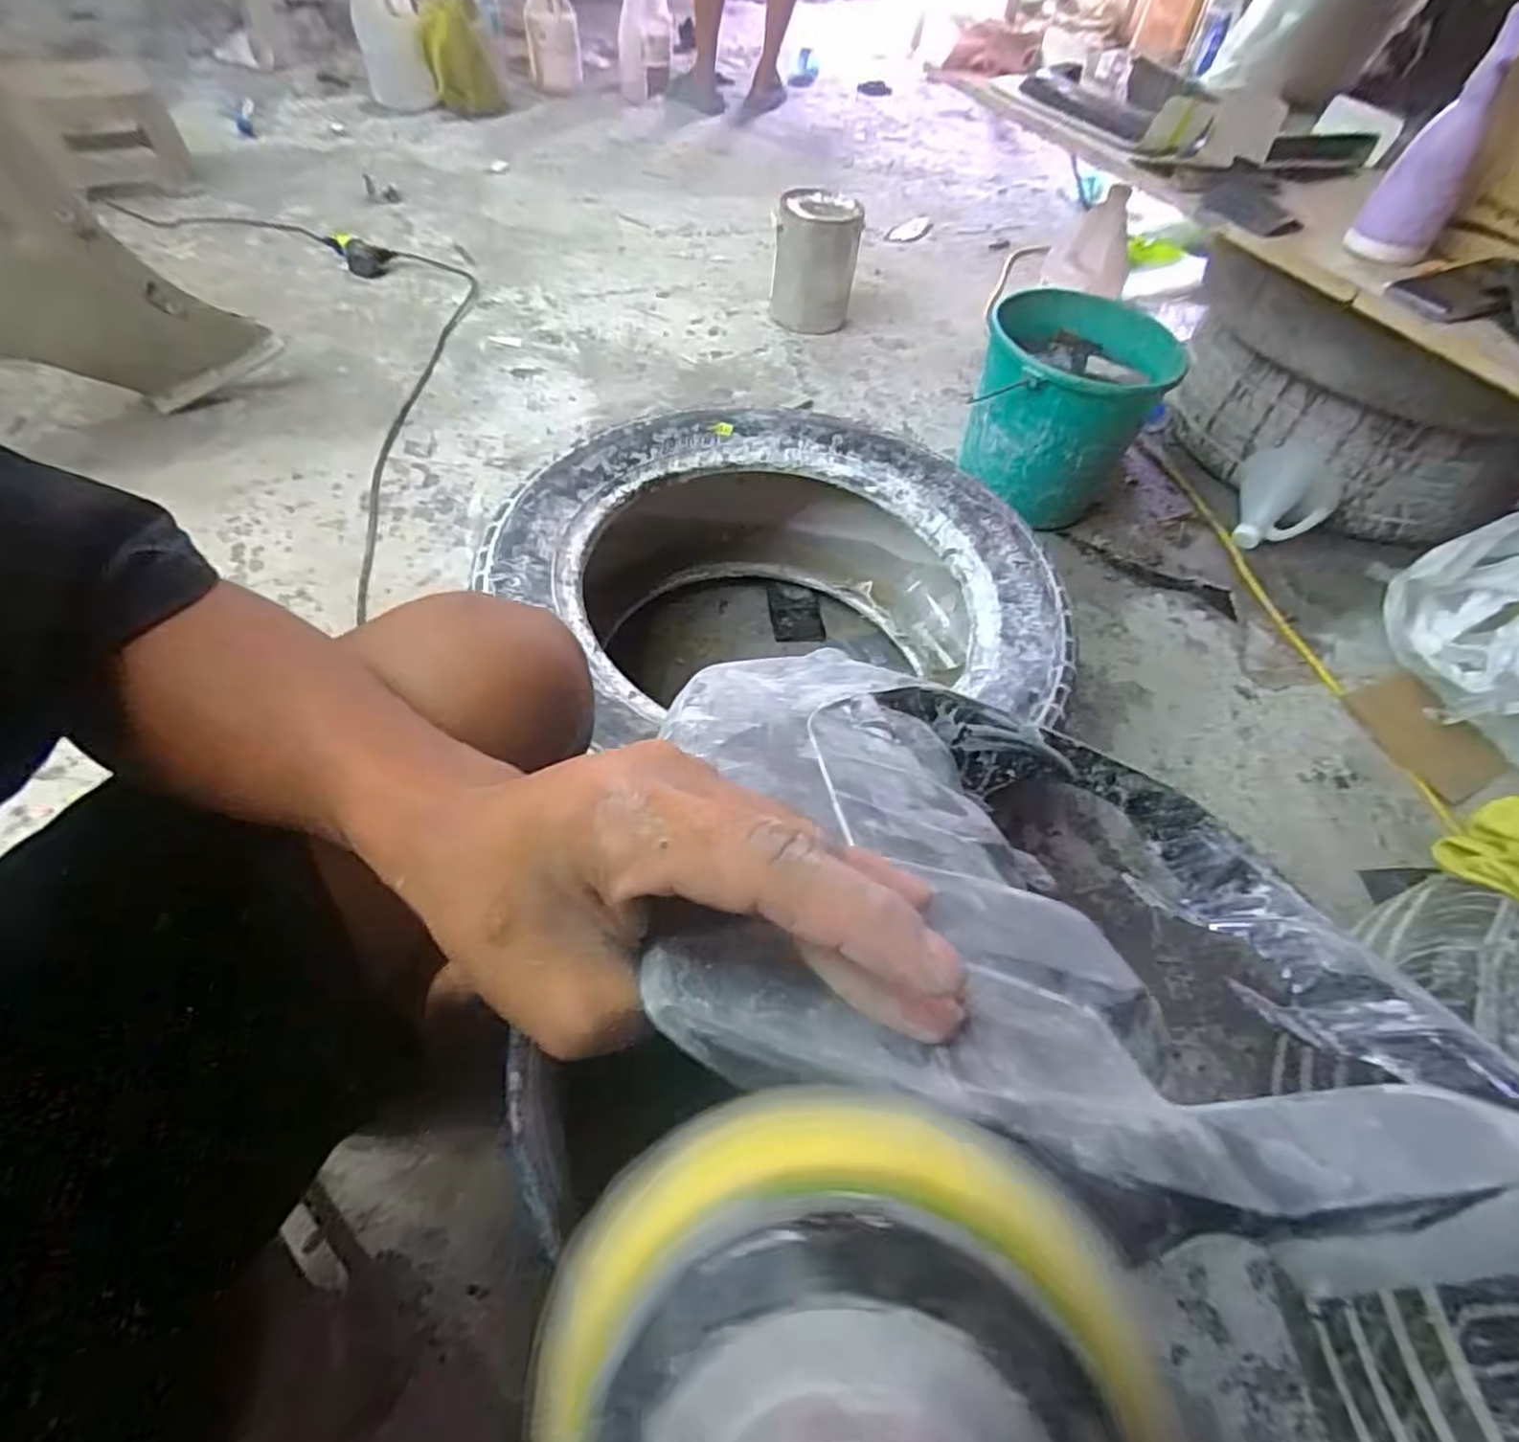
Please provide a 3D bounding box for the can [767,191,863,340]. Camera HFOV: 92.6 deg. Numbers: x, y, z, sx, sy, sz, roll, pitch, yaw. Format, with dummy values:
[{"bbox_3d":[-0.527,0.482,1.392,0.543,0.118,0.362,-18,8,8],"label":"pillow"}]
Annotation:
[{"bbox_3d":[0.108,-0.901,1.435,0.155,0.204,0.145,6,52,-1],"label":"can"}]

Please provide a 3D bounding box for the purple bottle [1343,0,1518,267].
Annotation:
[{"bbox_3d":[0.758,-0.632,0.795,0.085,0.187,0.066,38,58,21],"label":"purple bottle"}]

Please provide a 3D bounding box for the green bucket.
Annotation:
[{"bbox_3d":[0.453,-0.466,1.126,0.260,0.260,0.247,25,54,13],"label":"green bucket"}]

